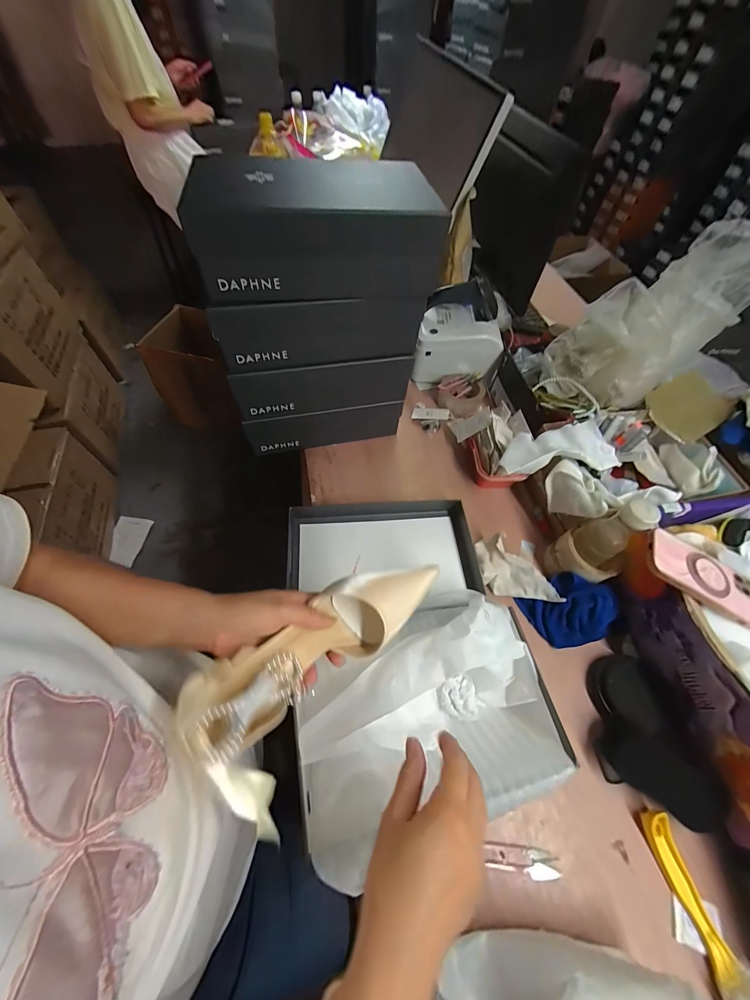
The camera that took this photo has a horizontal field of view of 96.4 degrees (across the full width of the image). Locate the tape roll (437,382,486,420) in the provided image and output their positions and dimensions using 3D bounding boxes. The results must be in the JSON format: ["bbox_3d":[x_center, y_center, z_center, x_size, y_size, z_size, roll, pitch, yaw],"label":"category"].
[{"bbox_3d":[0.200,-0.234,0.768,0.091,0.043,0.093,36,63,17],"label":"tape roll"}]

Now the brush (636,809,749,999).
[{"bbox_3d":[0.359,0.472,0.347,0.055,0.037,0.228,-14,60,-11],"label":"brush"}]

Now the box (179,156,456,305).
[{"bbox_3d":[-0.071,-0.356,0.446,0.290,0.100,0.190,-5,59,-6],"label":"box"}]

